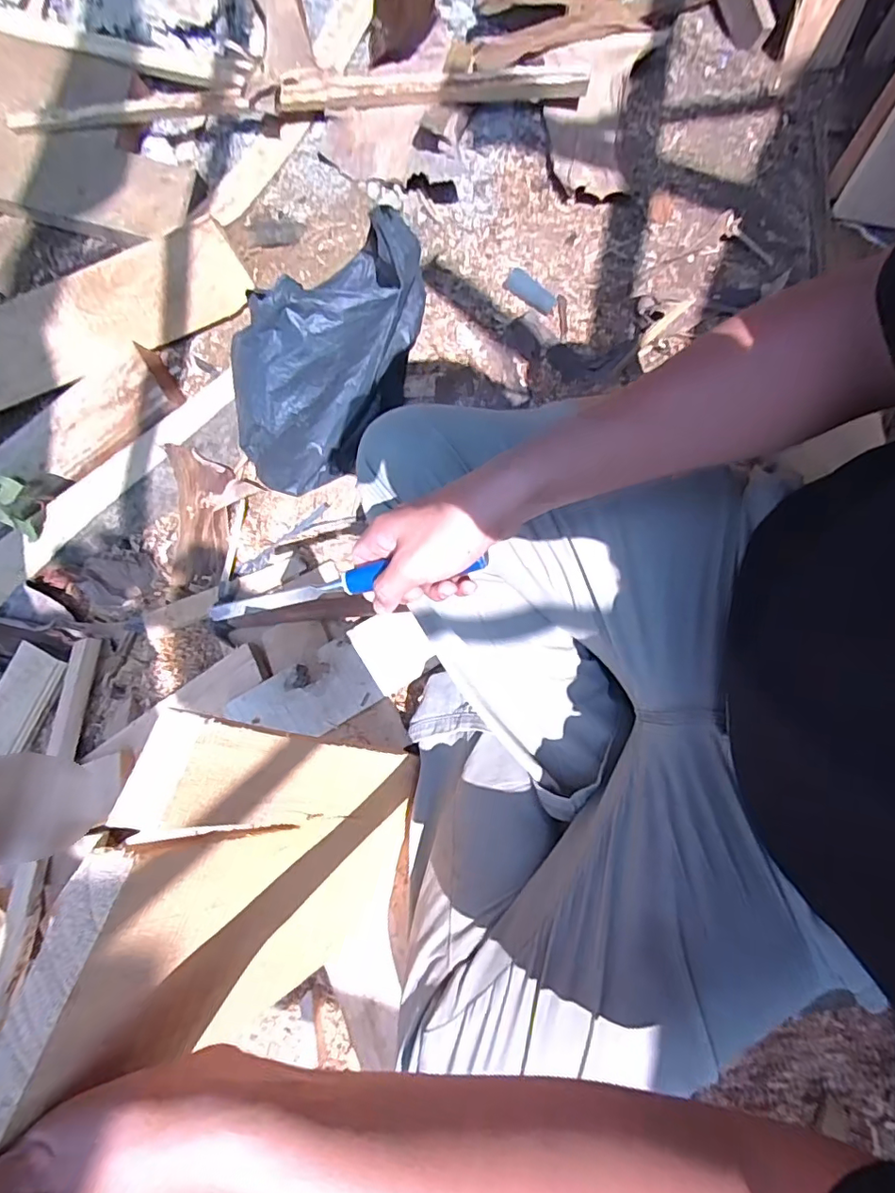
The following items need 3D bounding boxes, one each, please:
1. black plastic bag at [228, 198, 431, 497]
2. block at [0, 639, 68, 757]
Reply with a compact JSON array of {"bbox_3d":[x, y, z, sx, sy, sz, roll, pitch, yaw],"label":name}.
[{"bbox_3d":[-0.166,-0.306,0.690,0.184,0.194,0.305,33,81,7],"label":"black plastic bag"},{"bbox_3d":[-0.635,0.153,0.793,0.087,0.014,0.155,21,80,5],"label":"block"}]

